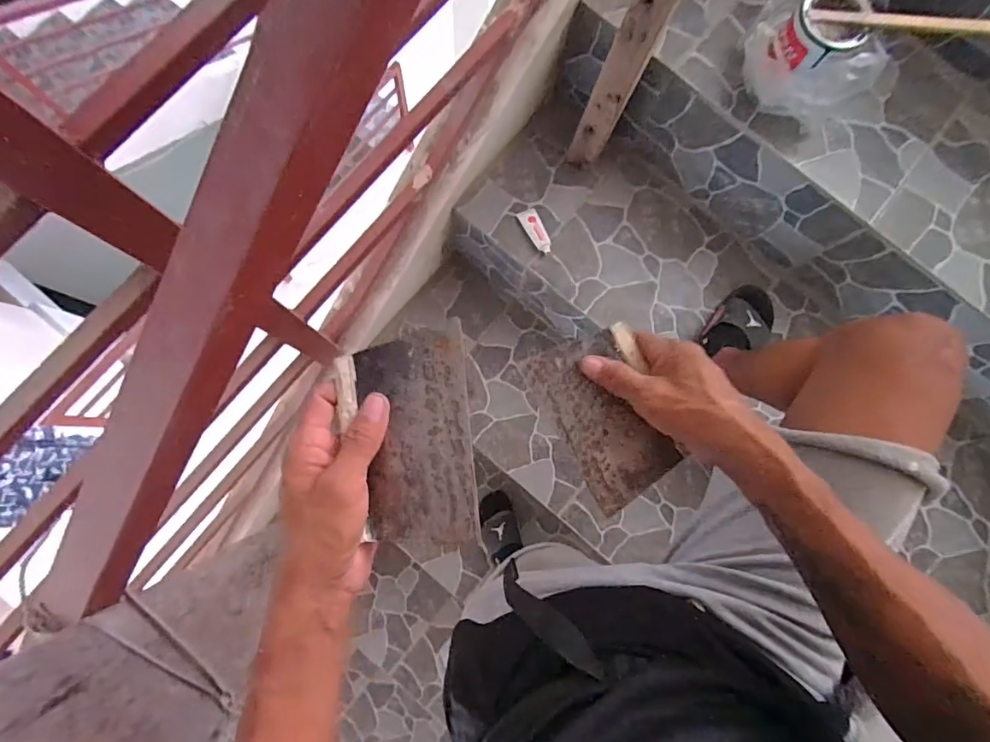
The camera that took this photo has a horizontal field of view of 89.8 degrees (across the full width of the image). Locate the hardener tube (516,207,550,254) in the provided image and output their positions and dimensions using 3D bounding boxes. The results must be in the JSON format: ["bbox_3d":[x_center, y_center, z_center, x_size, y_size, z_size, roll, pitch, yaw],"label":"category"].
[{"bbox_3d":[0.081,-0.272,0.964,0.037,0.026,0.094,-28,85,-7],"label":"hardener tube"}]

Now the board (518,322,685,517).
[{"bbox_3d":[0.091,0.033,0.397,0.085,0.018,0.132,-29,85,-7],"label":"board"}]

